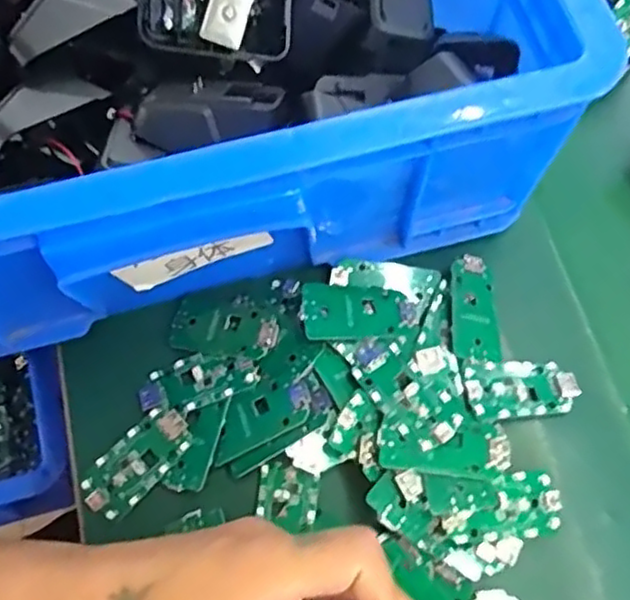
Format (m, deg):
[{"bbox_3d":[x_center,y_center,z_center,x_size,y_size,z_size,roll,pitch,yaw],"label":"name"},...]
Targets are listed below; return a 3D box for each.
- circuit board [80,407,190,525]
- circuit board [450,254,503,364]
[{"bbox_3d":[-0.094,0.085,0.356,0.032,0.004,0.062,43,82,17],"label":"circuit board"},{"bbox_3d":[0.090,0.004,0.379,0.027,0.005,0.064,1,68,-2],"label":"circuit board"}]

